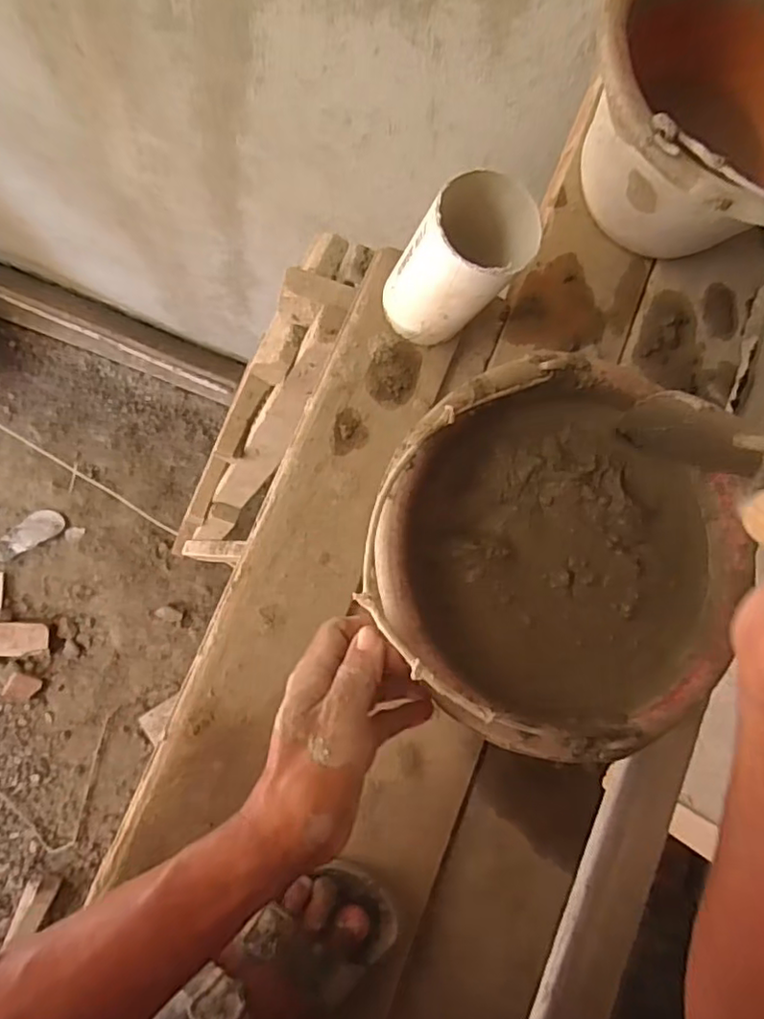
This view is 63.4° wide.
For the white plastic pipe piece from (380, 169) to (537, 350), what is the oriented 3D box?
[{"bbox_3d":[0.060,-0.182,0.470,0.078,0.135,0.085,1,84,-9],"label":"white plastic pipe piece"}]

